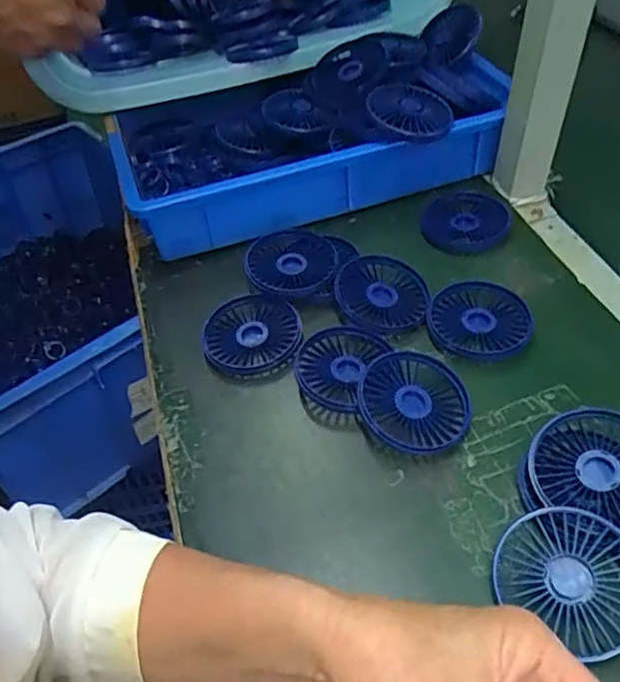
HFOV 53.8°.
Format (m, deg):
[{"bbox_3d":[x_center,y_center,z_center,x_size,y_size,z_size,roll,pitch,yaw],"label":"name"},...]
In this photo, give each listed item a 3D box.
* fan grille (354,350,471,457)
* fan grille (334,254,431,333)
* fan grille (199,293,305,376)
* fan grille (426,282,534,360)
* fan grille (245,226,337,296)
[{"bbox_3d":[0.081,0.048,0.480,0.084,0.022,0.088,-14,48,-7],"label":"fan grille"},{"bbox_3d":[0.066,-0.043,0.560,0.082,0.018,0.082,-4,48,2],"label":"fan grille"},{"bbox_3d":[-0.052,-0.006,0.545,0.086,0.018,0.079,-6,48,1],"label":"fan grille"},{"bbox_3d":[0.148,-0.019,0.534,0.084,0.019,0.075,11,50,15],"label":"fan grille"},{"bbox_3d":[-0.019,-0.078,0.594,0.093,0.021,0.085,-3,48,3],"label":"fan grille"}]

